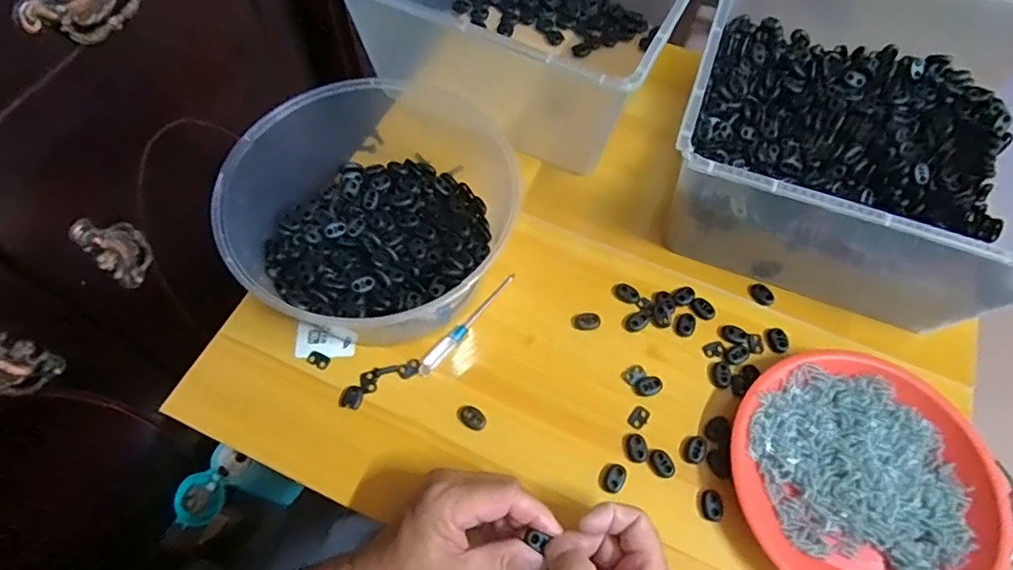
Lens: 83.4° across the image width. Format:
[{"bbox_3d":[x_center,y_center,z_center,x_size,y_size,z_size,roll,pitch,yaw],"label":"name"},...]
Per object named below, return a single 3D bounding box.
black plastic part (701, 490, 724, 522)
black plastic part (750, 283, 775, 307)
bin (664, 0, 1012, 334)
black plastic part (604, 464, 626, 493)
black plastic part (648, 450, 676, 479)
[{"bbox_3d":[0.154,0.165,0.425,0.016,0.004,0.022,0,62,-3],"label":"black plastic part"},{"bbox_3d":[0.230,0.009,0.512,0.023,0.008,0.016,40,67,17],"label":"black plastic part"},{"bbox_3d":[0.307,-0.131,0.512,0.296,0.140,0.298,20,63,8],"label":"bin"},{"bbox_3d":[0.083,0.147,0.433,0.014,0.004,0.022,27,64,11],"label":"black plastic part"},{"bbox_3d":[0.120,0.138,0.438,0.015,0.004,0.022,-24,66,-15],"label":"black plastic part"}]

